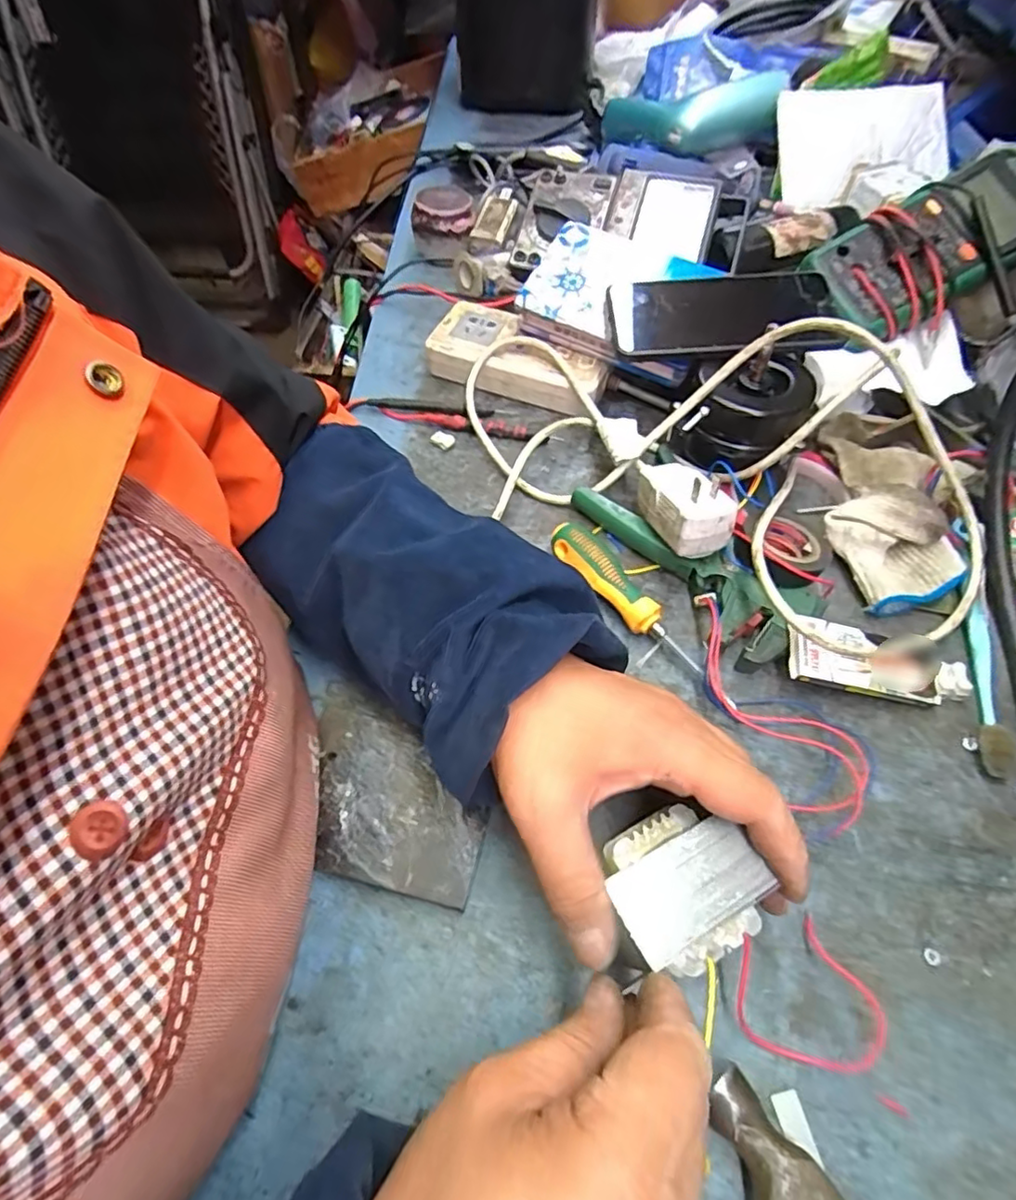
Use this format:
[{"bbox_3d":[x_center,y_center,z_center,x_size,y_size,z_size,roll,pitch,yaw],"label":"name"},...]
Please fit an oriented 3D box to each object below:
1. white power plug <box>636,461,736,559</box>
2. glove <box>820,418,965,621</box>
[{"bbox_3d":[0.106,-0.065,0.386,0.038,0.042,0.086,-18,58,-12],"label":"white power plug"},{"bbox_3d":[0.250,-0.072,0.413,0.076,0.040,0.165,-1,56,-1],"label":"glove"}]

